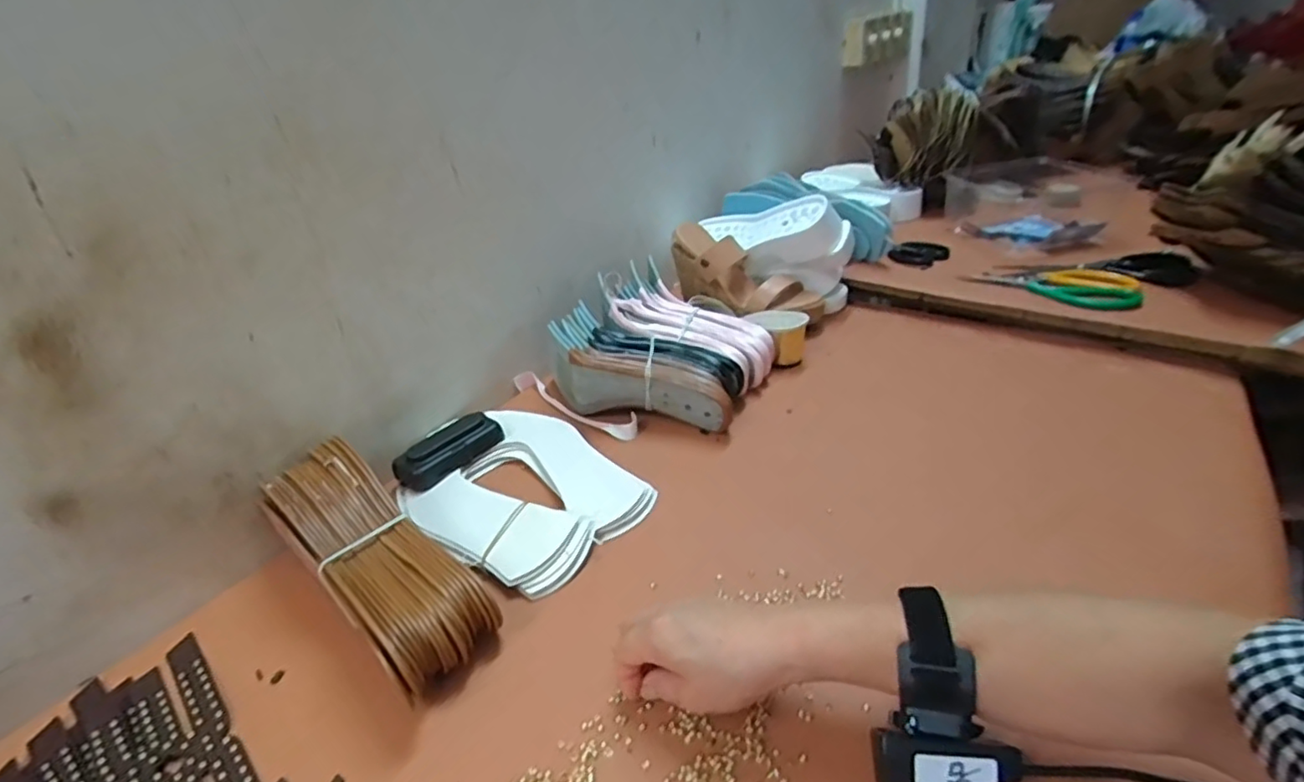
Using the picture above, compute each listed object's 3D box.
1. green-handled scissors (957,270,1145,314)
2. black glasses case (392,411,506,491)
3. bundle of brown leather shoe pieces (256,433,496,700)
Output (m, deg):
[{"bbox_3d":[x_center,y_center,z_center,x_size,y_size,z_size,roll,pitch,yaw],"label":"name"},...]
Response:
[{"bbox_3d":[0.512,-0.138,0.789,0.105,0.022,0.186,-29,38,-32],"label":"green-handled scissors"},{"bbox_3d":[-0.203,0.057,0.624,0.044,0.029,0.107,23,42,39],"label":"black glasses case"},{"bbox_3d":[-0.218,0.133,0.479,0.232,0.087,0.084,22,41,37],"label":"bundle of brown leather shoe pieces"}]

